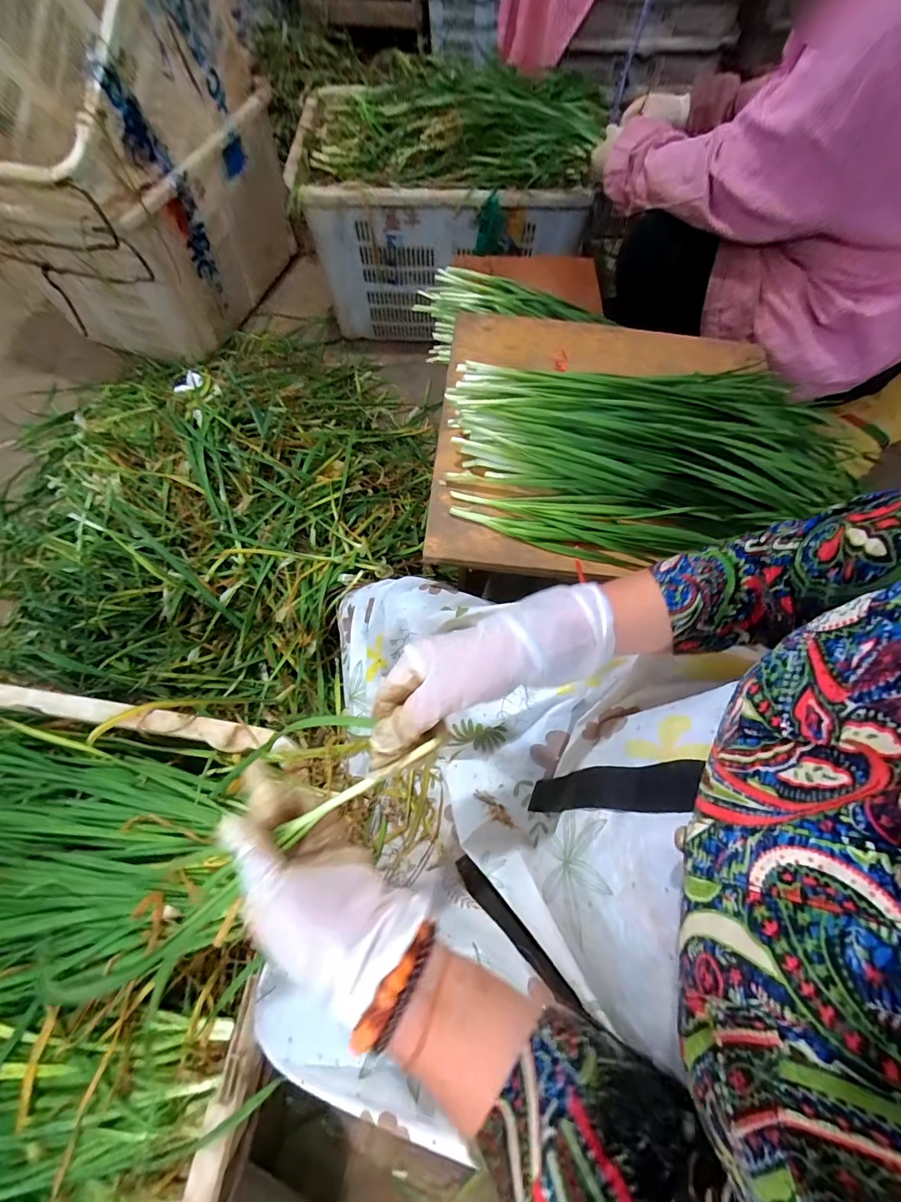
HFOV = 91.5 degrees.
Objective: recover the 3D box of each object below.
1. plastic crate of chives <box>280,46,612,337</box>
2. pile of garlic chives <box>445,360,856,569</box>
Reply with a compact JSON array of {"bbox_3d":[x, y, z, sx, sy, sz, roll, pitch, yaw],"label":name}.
[{"bbox_3d":[-0.028,-0.908,1.042,0.656,0.421,0.325,10,68,4],"label":"plastic crate of chives"},{"bbox_3d":[0.219,-0.158,0.485,0.422,0.083,0.193,-4,67,-2],"label":"pile of garlic chives"}]

